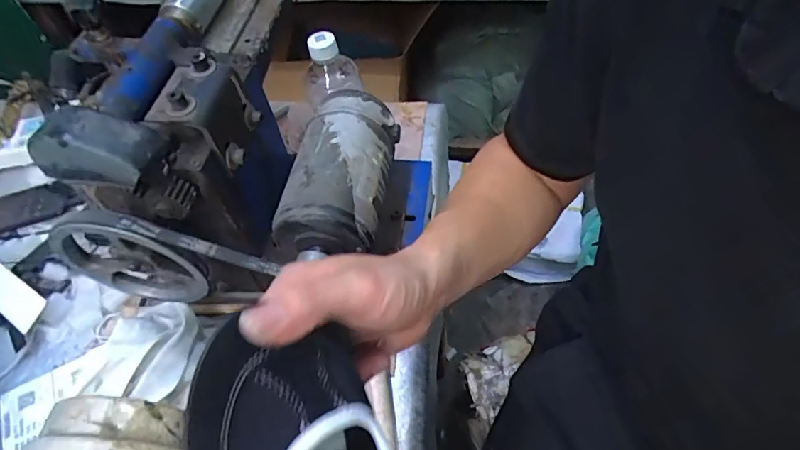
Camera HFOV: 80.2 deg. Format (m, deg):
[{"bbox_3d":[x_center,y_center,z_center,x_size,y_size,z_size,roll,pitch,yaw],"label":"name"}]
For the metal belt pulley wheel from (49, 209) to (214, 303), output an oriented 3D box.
[{"bbox_3d":[-0.218,0.028,0.379,0.123,0.121,0.012,7,56,9],"label":"metal belt pulley wheel"}]

